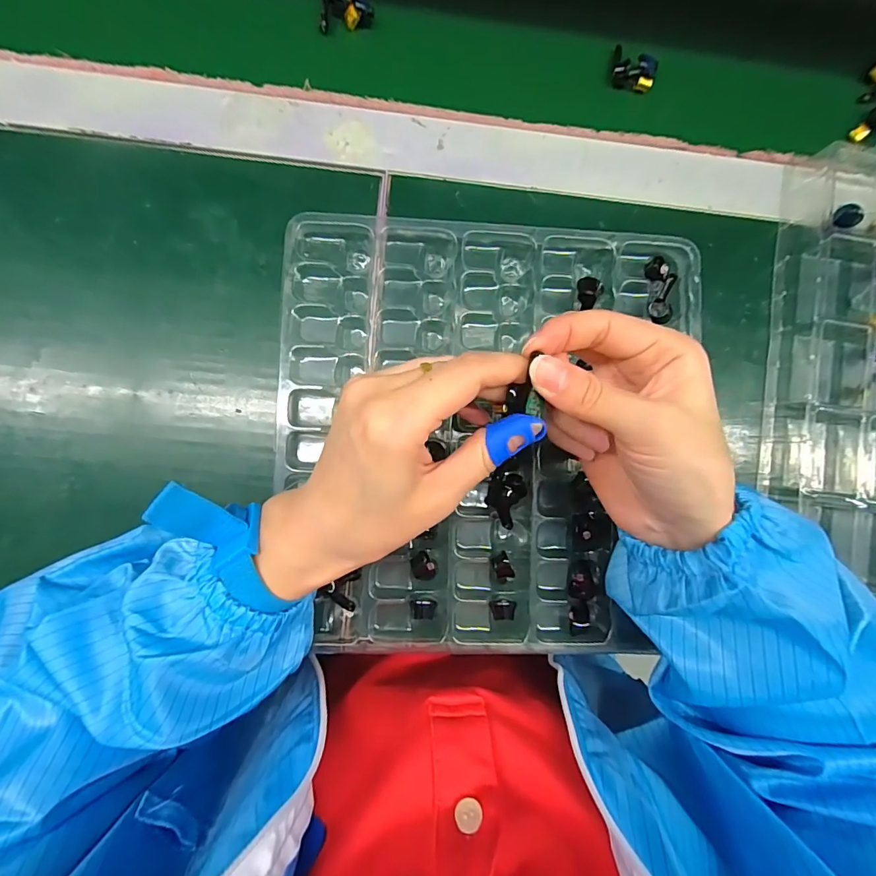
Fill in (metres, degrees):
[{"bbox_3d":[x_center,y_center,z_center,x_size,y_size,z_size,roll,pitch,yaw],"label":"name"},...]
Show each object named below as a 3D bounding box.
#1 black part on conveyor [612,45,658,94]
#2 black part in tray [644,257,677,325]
[{"bbox_3d":[0.136,-0.256,0.311,0.032,0.016,0.018,12,88,-3],"label":"black part on conveyor"},{"bbox_3d":[0.143,-0.094,0.282,0.019,0.010,0.039,-14,90,-4],"label":"black part in tray"}]

